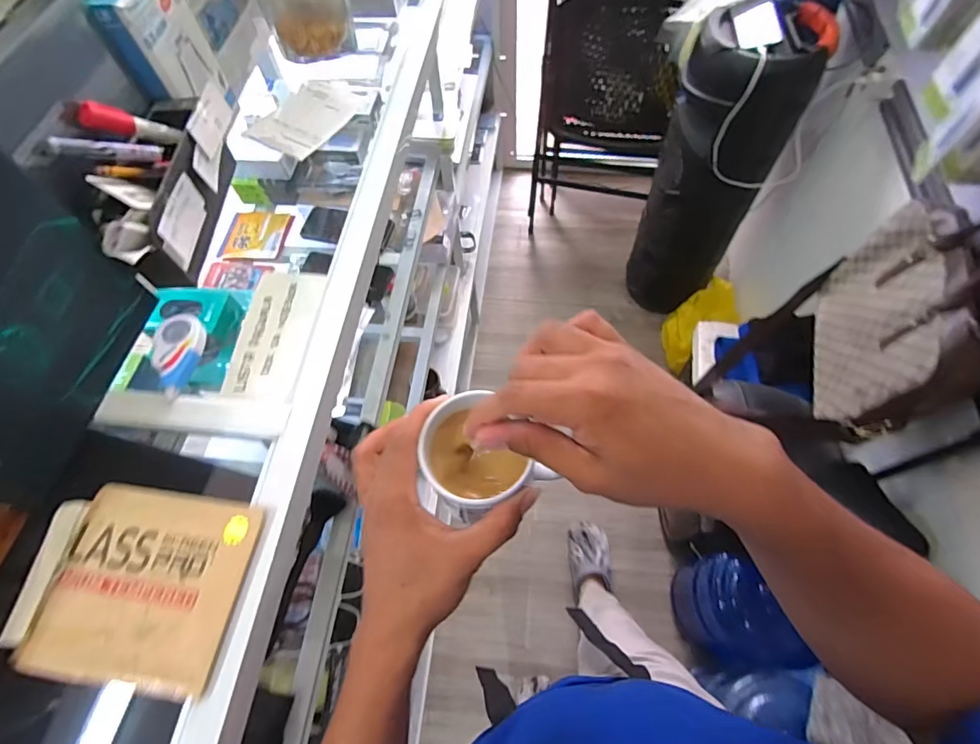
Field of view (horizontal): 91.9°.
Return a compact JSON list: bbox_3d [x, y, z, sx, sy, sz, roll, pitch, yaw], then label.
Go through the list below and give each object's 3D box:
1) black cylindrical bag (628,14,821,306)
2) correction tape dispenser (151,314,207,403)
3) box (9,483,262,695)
[{"bbox_3d":[0.594,-0.501,1.361,0.197,0.861,0.252,-28,65,-10],"label":"black cylindrical bag"},{"bbox_3d":[-0.319,-0.018,0.485,0.044,0.015,0.093,-9,63,0],"label":"correction tape dispenser"},{"bbox_3d":[-0.280,0.173,0.392,0.157,0.018,0.140,5,64,6],"label":"box"}]

